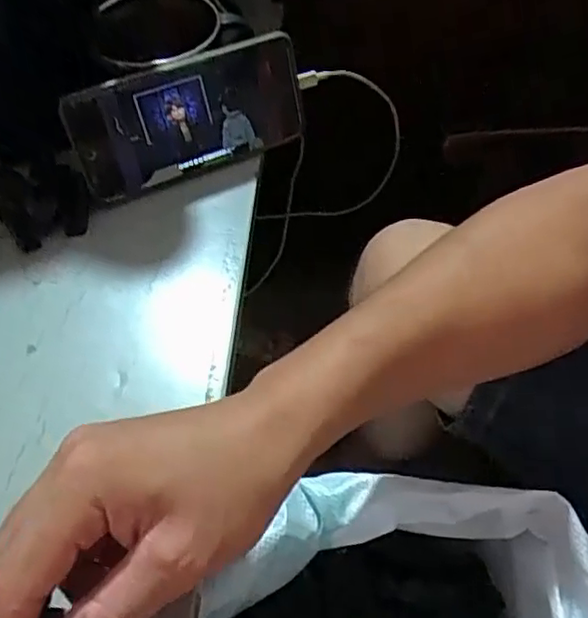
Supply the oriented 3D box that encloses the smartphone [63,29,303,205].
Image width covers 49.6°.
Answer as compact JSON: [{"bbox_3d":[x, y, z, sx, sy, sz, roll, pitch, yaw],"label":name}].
[{"bbox_3d":[-0.068,-0.130,0.431,0.159,0.074,0.011,-24,38,-16],"label":"smartphone"}]

